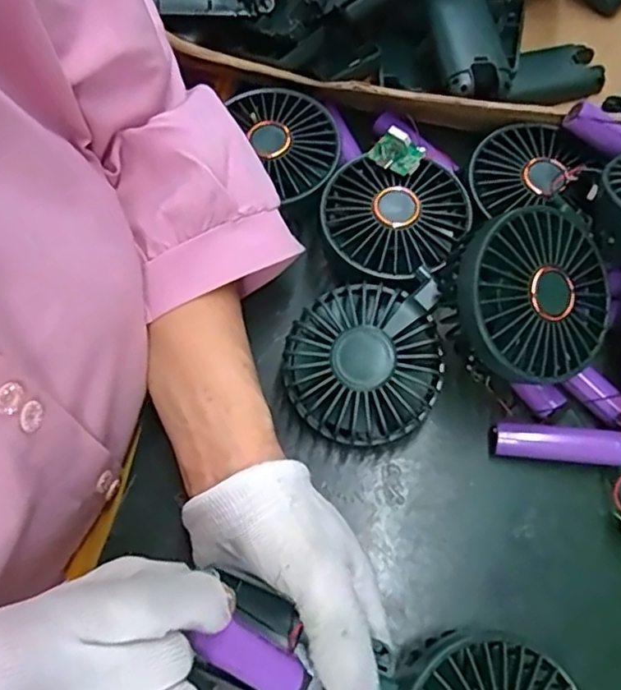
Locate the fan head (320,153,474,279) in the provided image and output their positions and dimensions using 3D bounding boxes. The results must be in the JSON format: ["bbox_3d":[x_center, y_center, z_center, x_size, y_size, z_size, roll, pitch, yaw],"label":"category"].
[{"bbox_3d":[0.050,-0.073,0.368,0.084,0.021,0.077,1,68,-1],"label":"fan head"}]

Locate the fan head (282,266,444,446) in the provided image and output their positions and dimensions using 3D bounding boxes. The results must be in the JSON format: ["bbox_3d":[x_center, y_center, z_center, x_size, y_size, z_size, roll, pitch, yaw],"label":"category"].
[{"bbox_3d":[0.028,0.008,0.345,0.082,0.052,0.089,3,67,2],"label":"fan head"}]

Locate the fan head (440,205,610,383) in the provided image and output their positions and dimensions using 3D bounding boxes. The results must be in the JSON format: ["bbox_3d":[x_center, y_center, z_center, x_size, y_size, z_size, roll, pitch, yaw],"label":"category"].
[{"bbox_3d":[0.110,-0.026,0.320,0.086,0.034,0.089,-44,103,-17],"label":"fan head"}]

